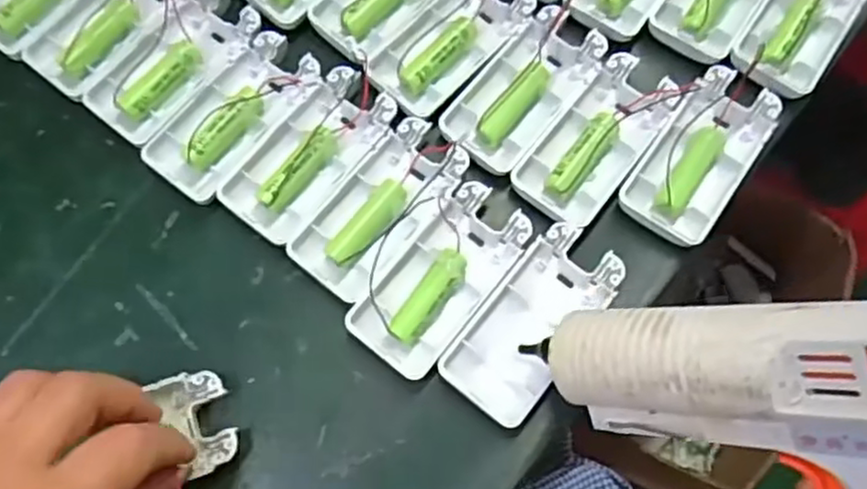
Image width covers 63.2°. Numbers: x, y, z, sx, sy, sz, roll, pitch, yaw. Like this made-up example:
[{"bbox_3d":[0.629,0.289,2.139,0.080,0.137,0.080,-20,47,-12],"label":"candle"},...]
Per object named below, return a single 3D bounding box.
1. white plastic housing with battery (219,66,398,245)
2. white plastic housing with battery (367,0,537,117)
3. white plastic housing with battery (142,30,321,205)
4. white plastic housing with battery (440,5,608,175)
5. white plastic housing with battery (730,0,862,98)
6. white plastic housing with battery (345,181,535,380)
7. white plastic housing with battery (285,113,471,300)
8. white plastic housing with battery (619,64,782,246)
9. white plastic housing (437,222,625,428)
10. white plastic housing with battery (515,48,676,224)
[{"bbox_3d":[-0.062,-0.047,0.355,0.046,0.016,0.093,38,76,11],"label":"white plastic housing with battery"},{"bbox_3d":[0.011,-0.107,0.374,0.044,0.013,0.093,43,77,12],"label":"white plastic housing with battery"},{"bbox_3d":[-0.103,-0.067,0.360,0.047,0.013,0.093,34,75,10],"label":"white plastic housing with battery"},{"bbox_3d":[0.046,-0.081,0.364,0.045,0.015,0.093,36,76,10],"label":"white plastic housing with battery"},{"bbox_3d":[0.199,-0.121,0.378,0.043,0.015,0.098,34,75,10],"label":"white plastic housing with battery"},{"bbox_3d":[0.004,0.016,0.336,0.046,0.014,0.093,37,76,11],"label":"white plastic housing with battery"},{"bbox_3d":[-0.026,-0.019,0.346,0.045,0.011,0.092,37,76,11],"label":"white plastic housing with battery"},{"bbox_3d":[0.133,-0.045,0.354,0.043,0.014,0.094,34,75,10],"label":"white plastic housing with battery"},{"bbox_3d":[0.047,0.037,0.330,0.045,0.014,0.094,38,76,11],"label":"white plastic housing"},{"bbox_3d":[0.082,-0.052,0.357,0.043,0.015,0.094,39,76,11],"label":"white plastic housing with battery"}]

